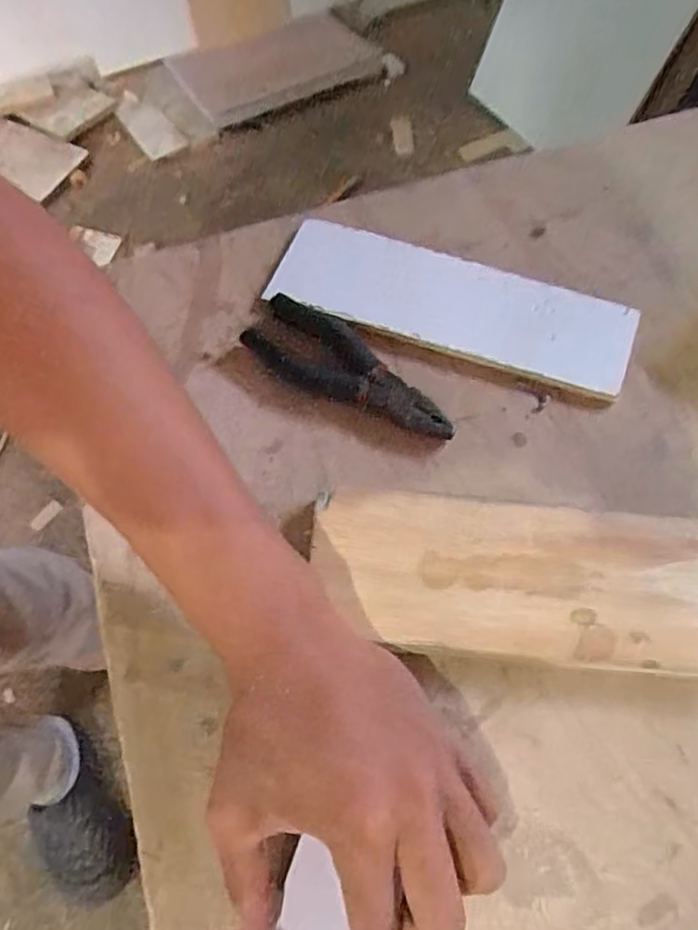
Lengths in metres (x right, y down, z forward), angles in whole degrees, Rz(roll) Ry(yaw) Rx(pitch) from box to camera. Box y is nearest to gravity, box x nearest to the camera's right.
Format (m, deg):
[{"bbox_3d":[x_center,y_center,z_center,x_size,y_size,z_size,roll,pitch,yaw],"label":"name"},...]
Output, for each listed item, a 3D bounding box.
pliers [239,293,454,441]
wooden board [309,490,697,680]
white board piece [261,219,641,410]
[{"bbox_3d":[0.000,-0.058,0.422,0.149,0.016,0.048,33,70,18],"label":"pliers"},{"bbox_3d":[0.091,0.062,0.355,0.219,0.020,0.085,6,64,6],"label":"wooden board"},{"bbox_3d":[0.066,-0.103,0.434,0.233,0.014,0.071,20,76,8],"label":"white board piece"}]

